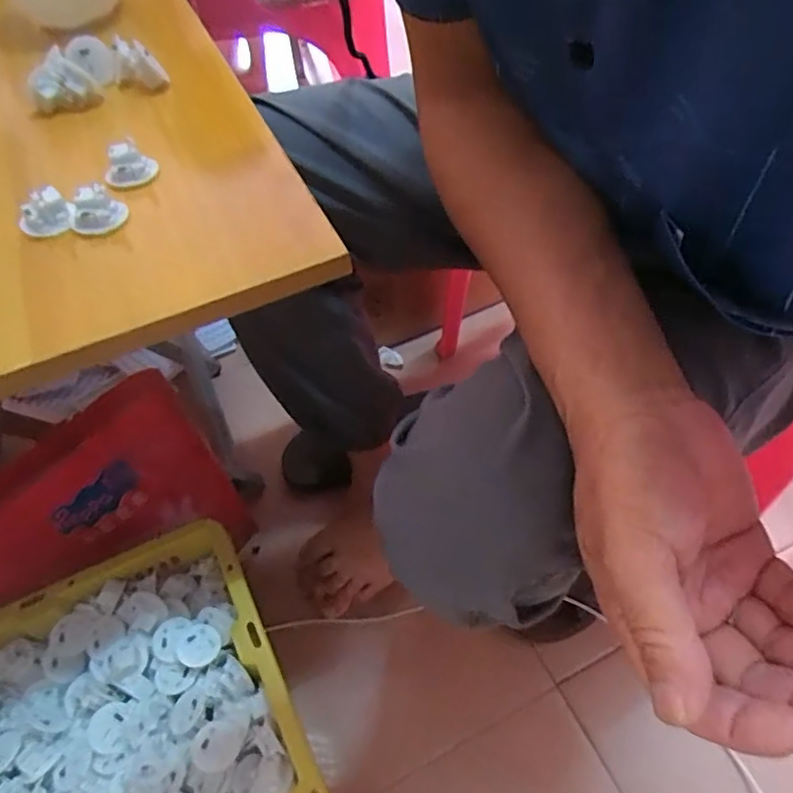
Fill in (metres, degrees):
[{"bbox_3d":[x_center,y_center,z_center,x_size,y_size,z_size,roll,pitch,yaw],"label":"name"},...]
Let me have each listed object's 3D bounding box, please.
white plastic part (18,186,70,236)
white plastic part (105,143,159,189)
[{"bbox_3d":[-0.205,-0.108,0.345,0.026,0.021,0.020,-26,59,-13],"label":"white plastic part"},{"bbox_3d":[-0.168,-0.145,0.377,0.027,0.022,0.019,-3,57,2],"label":"white plastic part"}]

